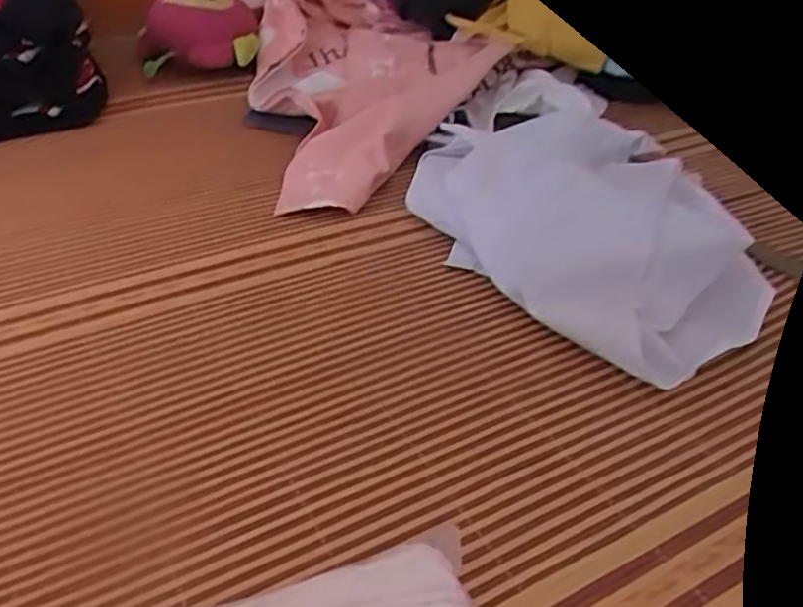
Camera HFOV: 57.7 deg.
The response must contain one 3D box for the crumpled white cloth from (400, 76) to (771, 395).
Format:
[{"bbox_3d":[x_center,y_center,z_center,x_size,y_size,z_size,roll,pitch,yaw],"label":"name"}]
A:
[{"bbox_3d":[0.148,-0.086,0.614,0.213,0.071,0.373,-17,40,-21],"label":"crumpled white cloth"}]

